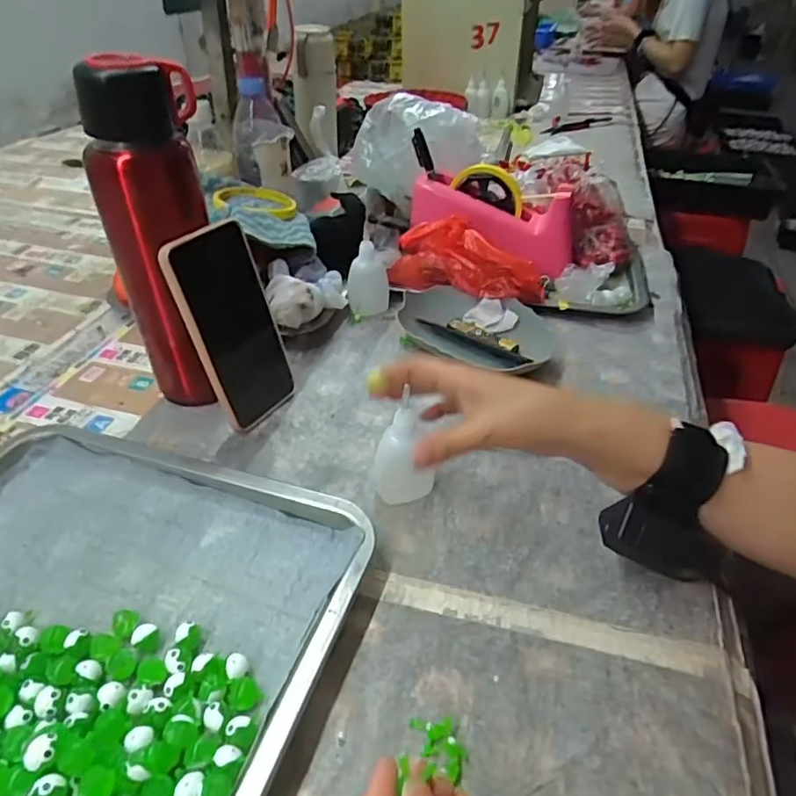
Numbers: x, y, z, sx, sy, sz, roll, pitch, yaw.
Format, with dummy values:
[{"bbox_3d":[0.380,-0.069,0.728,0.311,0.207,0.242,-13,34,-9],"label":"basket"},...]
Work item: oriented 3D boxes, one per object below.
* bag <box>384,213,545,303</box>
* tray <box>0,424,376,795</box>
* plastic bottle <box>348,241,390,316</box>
[{"bbox_3d":[0.072,-0.148,0.614,0.170,0.067,0.045,15,41,18],"label":"bag"},{"bbox_3d":[-0.200,0.132,0.342,0.314,0.026,0.259,13,41,15],"label":"tray"},{"bbox_3d":[-0.032,-0.128,0.617,0.042,0.079,0.035,0,39,0],"label":"plastic bottle"}]

